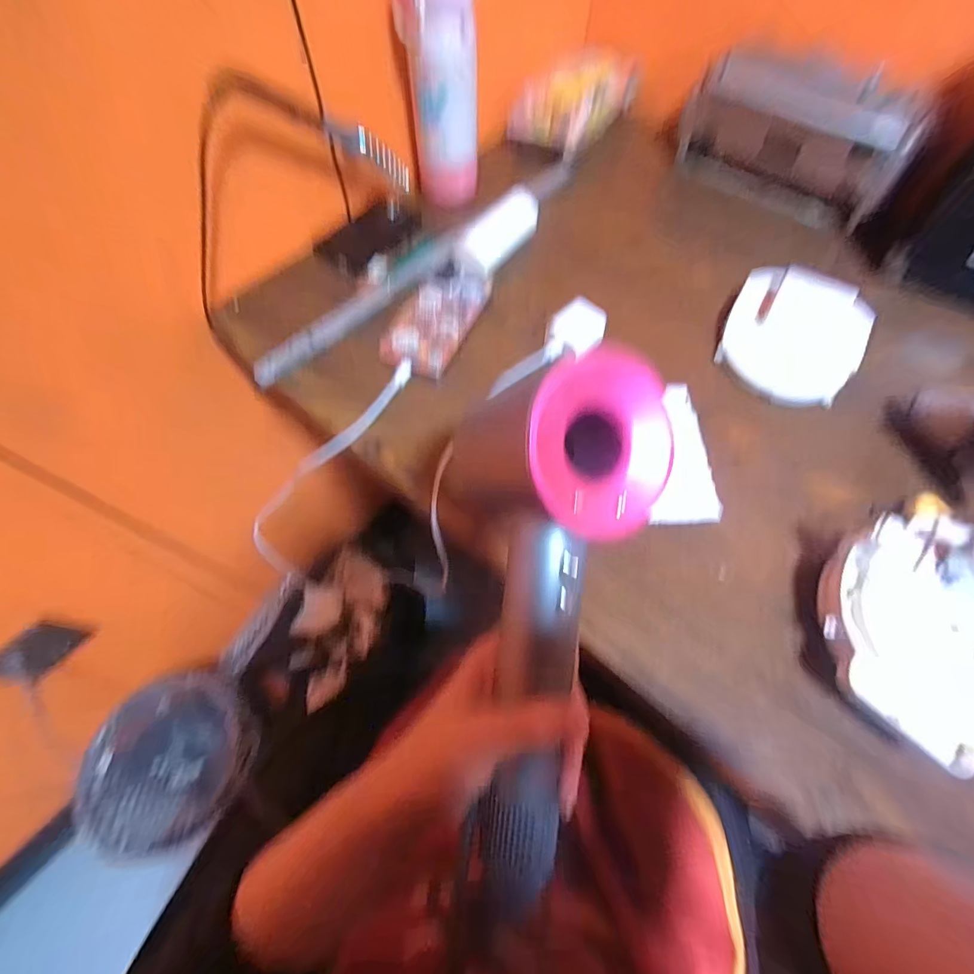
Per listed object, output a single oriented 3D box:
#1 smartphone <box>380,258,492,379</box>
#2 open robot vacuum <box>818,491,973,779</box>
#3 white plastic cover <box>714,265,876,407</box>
[{"bbox_3d":[-0.050,-0.183,0.447,0.070,0.007,0.147,22,68,9],"label":"smartphone"},{"bbox_3d":[0.311,0.093,0.291,0.176,0.070,0.146,-23,66,-12],"label":"open robot vacuum"},{"bbox_3d":[0.307,-0.152,0.428,0.132,0.043,0.136,27,65,12],"label":"white plastic cover"}]

